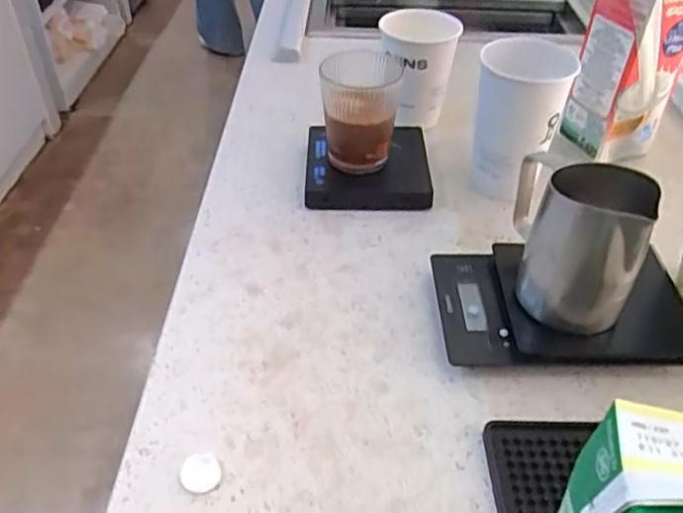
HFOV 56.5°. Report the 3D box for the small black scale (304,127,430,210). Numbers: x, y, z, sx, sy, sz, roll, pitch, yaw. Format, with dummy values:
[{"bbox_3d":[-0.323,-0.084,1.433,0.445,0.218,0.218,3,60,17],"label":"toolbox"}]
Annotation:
[{"bbox_3d":[0.026,-0.093,0.651,0.123,0.025,0.119,0,42,1],"label":"small black scale"}]

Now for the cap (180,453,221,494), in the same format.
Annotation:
[{"bbox_3d":[-0.089,0.138,0.404,0.025,0.009,0.023,0,42,0],"label":"cap"}]

